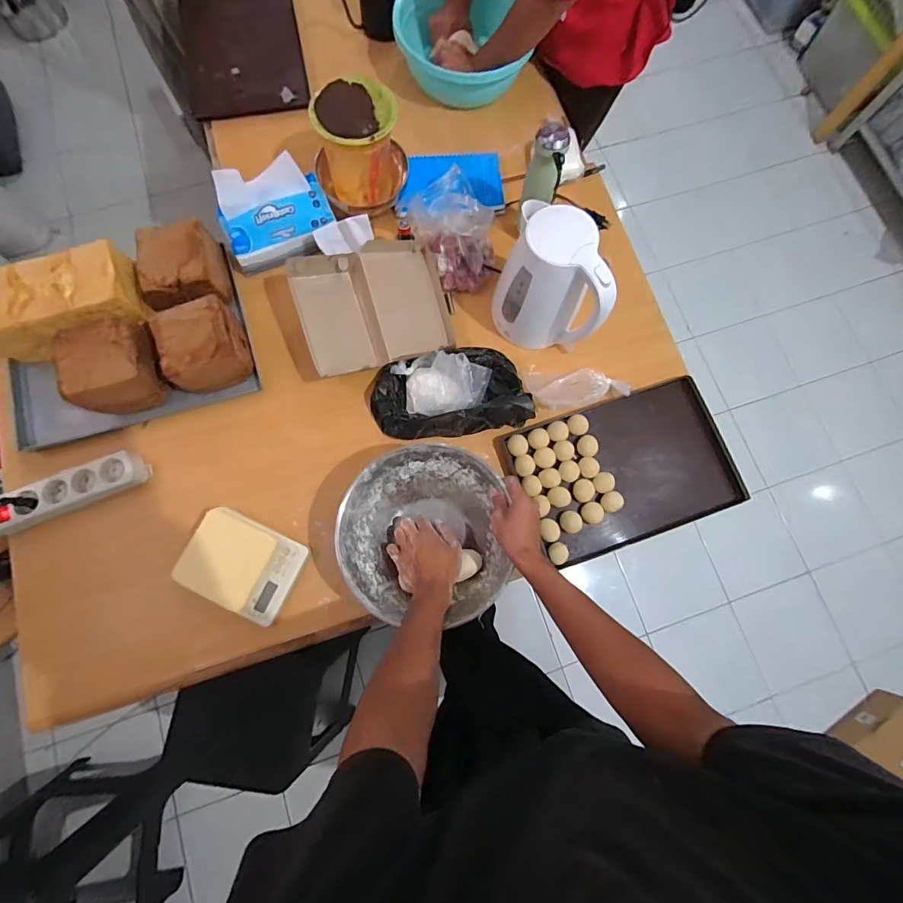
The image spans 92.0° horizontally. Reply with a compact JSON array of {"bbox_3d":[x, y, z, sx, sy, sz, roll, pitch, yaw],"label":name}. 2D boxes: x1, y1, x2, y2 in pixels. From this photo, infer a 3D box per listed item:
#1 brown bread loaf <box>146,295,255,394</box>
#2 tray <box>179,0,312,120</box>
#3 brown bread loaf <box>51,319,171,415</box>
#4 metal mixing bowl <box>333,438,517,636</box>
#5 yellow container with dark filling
[{"bbox_3d":[-0.401,-0.165,0.714,0.119,0.088,0.129,-25,80,-7],"label":"brown bread loaf"},{"bbox_3d":[-0.437,-0.859,0.912,0.231,0.023,0.361,-14,79,-1],"label":"tray"},{"bbox_3d":[-0.539,-0.132,0.698,0.119,0.086,0.137,-21,80,-6],"label":"brown bread loaf"},{"bbox_3d":[-0.042,0.123,0.673,0.233,0.103,0.246,0,79,1],"label":"metal mixing bowl"},{"bbox_3d":[-0.157,-0.520,0.764,0.129,0.163,0.118,0,78,-2],"label":"yellow container with dark filling"}]

